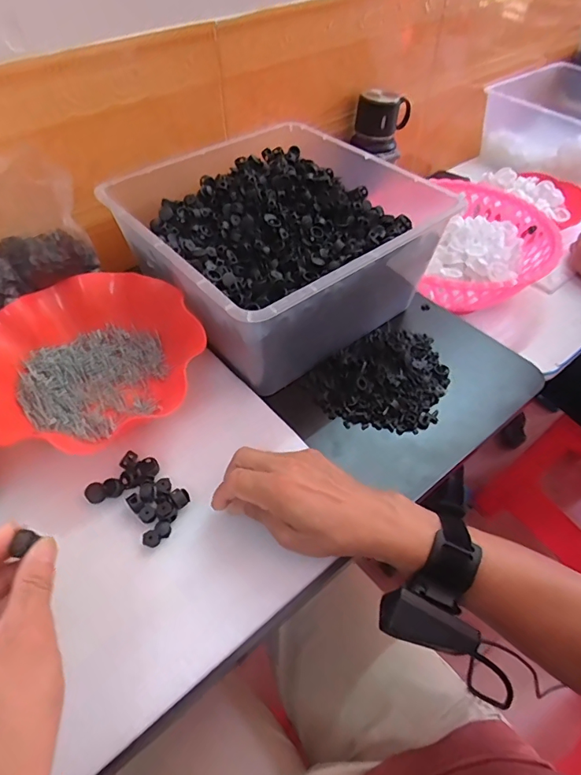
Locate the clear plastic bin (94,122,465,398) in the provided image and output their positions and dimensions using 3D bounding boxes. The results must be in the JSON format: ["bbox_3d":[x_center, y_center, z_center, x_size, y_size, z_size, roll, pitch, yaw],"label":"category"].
[{"bbox_3d":[-0.019,-0.164,0.549,0.281,0.137,0.294,-33,58,-24],"label":"clear plastic bin"}]

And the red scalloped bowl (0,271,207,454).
[{"bbox_3d":[-0.210,-0.036,0.485,0.210,0.057,0.187,-26,55,-20],"label":"red scalloped bowl"}]

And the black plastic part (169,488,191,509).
[{"bbox_3d":[-0.096,0.097,0.408,0.014,0.010,0.015,-31,57,-24],"label":"black plastic part"}]

